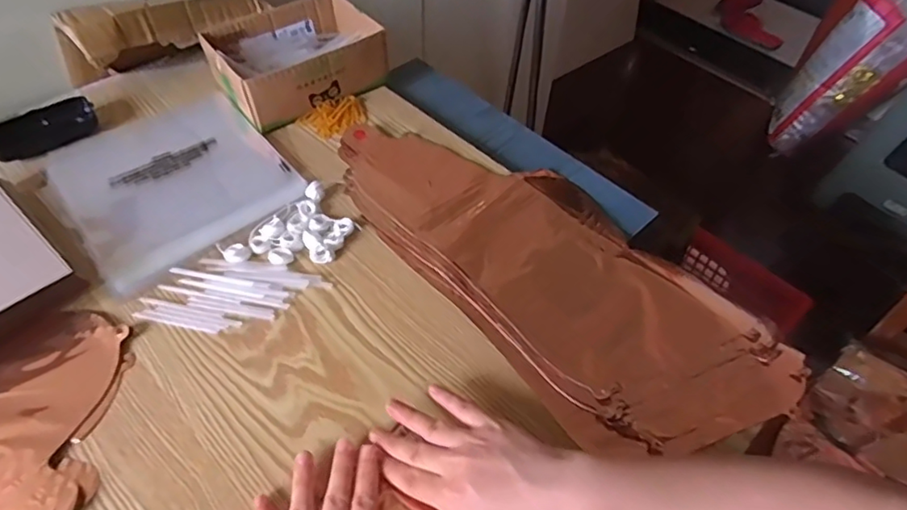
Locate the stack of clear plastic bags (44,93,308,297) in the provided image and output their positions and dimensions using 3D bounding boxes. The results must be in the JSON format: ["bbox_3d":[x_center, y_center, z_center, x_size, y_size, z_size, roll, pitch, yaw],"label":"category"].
[{"bbox_3d":[-0.293,-0.084,0.600,0.202,0.010,0.219,-33,59,-25],"label":"stack of clear plastic bags"}]

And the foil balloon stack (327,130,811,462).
[{"bbox_3d":[0.084,-0.006,0.553,0.209,0.017,0.462,-32,59,-24],"label":"foil balloon stack"}]

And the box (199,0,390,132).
[{"bbox_3d":[-0.189,-0.238,0.688,0.177,0.063,0.141,-32,59,-25],"label":"box"}]

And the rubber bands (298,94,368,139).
[{"bbox_3d":[-0.132,-0.163,0.668,0.076,0.012,0.051,-34,59,-25],"label":"rubber bands"}]

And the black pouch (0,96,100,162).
[{"bbox_3d":[-0.451,-0.140,0.628,0.048,0.022,0.108,37,59,25],"label":"black pouch"}]

